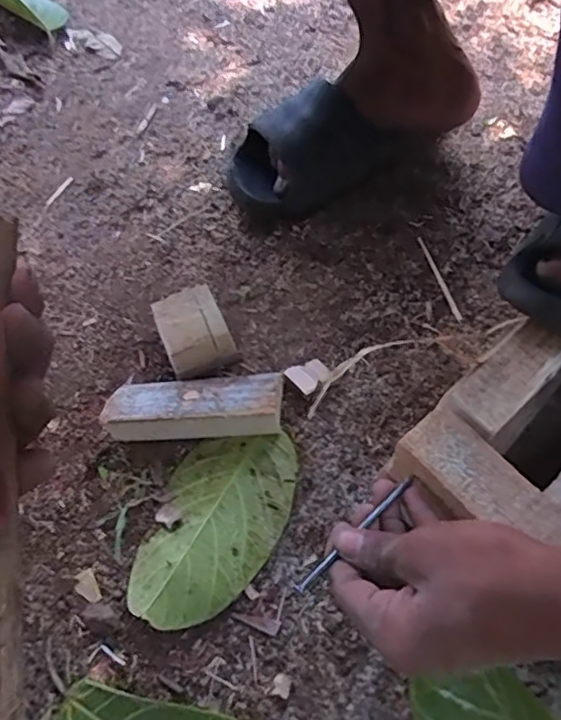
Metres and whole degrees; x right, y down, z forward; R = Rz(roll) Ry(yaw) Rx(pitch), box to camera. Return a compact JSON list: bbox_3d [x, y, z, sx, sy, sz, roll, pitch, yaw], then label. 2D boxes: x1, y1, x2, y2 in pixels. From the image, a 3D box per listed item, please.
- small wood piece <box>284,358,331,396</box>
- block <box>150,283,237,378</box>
[{"bbox_3d":[0.023,0.013,0.483,0.030,0.015,0.028,-36,62,-17],"label":"small wood piece"},{"bbox_3d":[-0.071,-0.024,0.498,0.054,0.038,0.062,-22,59,-10],"label":"block"}]

